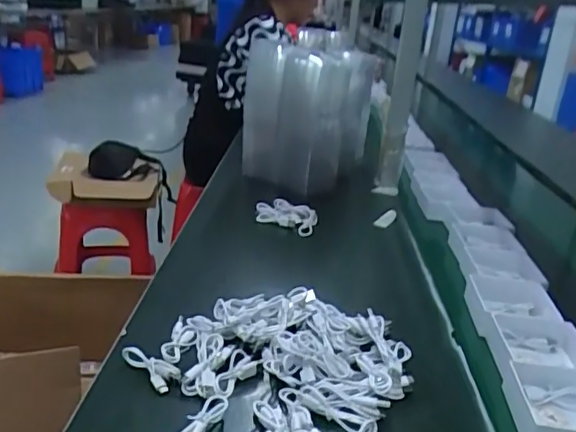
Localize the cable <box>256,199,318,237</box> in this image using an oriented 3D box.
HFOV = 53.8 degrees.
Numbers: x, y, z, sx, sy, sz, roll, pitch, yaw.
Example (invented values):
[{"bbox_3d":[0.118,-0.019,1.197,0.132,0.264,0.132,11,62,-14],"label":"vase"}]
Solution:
[{"bbox_3d":[-0.002,-0.002,0.990,0.111,0.028,0.064,17,25,28],"label":"cable"}]

